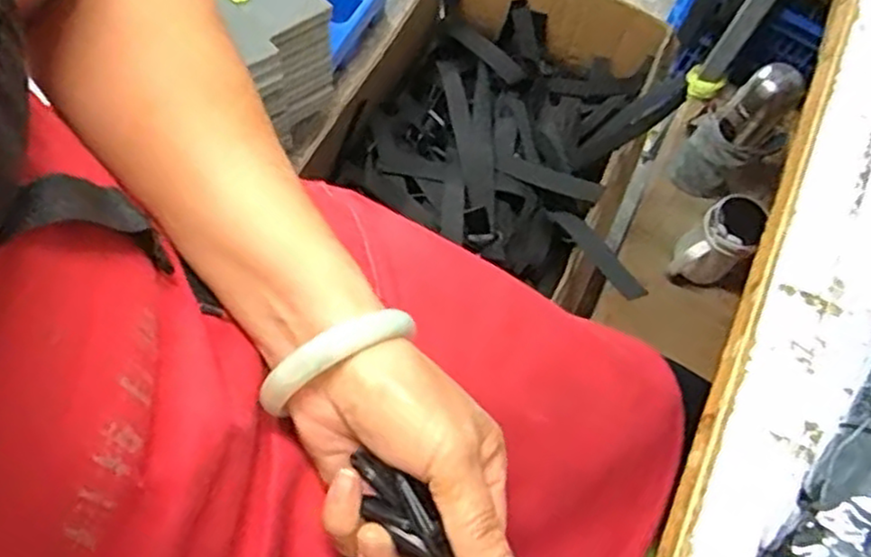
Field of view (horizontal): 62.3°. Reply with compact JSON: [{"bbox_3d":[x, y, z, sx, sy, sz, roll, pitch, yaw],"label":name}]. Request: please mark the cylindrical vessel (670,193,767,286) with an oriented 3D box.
[{"bbox_3d":[0.367,-0.041,0.952,0.073,0.141,0.081,41,70,11],"label":"cylindrical vessel"}]

